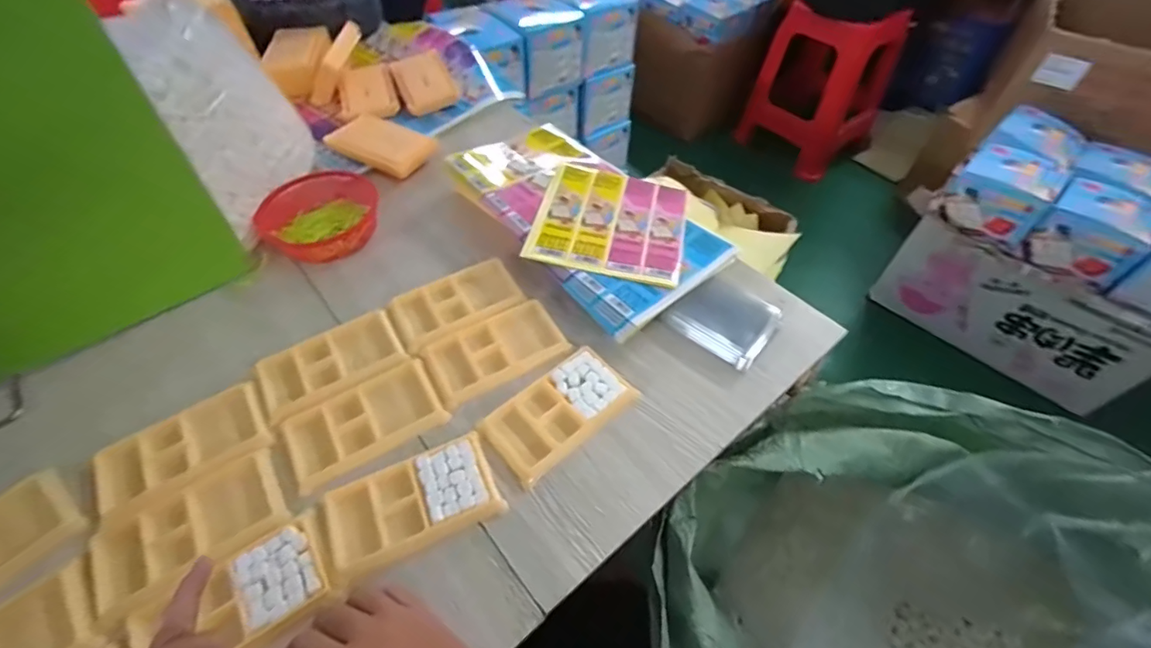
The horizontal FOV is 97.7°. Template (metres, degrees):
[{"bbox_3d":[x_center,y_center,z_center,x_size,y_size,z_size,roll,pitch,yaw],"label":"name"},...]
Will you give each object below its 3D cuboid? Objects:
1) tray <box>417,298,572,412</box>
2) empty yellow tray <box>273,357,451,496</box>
[{"bbox_3d":[-0.081,0.029,0.511,0.136,0.023,0.078,-25,56,-18],"label":"tray"},{"bbox_3d":[-0.197,0.089,0.464,0.137,0.015,0.083,-28,56,-19],"label":"empty yellow tray"}]

